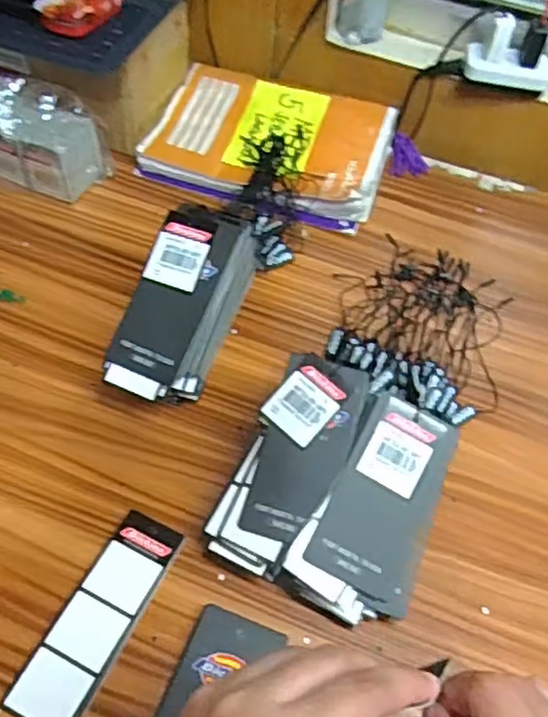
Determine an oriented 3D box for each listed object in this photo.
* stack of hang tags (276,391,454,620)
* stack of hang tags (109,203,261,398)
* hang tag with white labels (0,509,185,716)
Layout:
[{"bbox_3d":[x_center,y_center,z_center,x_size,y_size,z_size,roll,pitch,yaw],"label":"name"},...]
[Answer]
[{"bbox_3d":[0.059,0.088,0.390,0.067,0.060,0.115,23,56,11],"label":"stack of hang tags"},{"bbox_3d":[-0.061,-0.032,0.450,0.054,0.087,0.127,20,55,9],"label":"stack of hang tags"},{"bbox_3d":[-0.095,0.141,0.368,0.038,0.004,0.118,25,57,10],"label":"hang tag with white labels"}]

